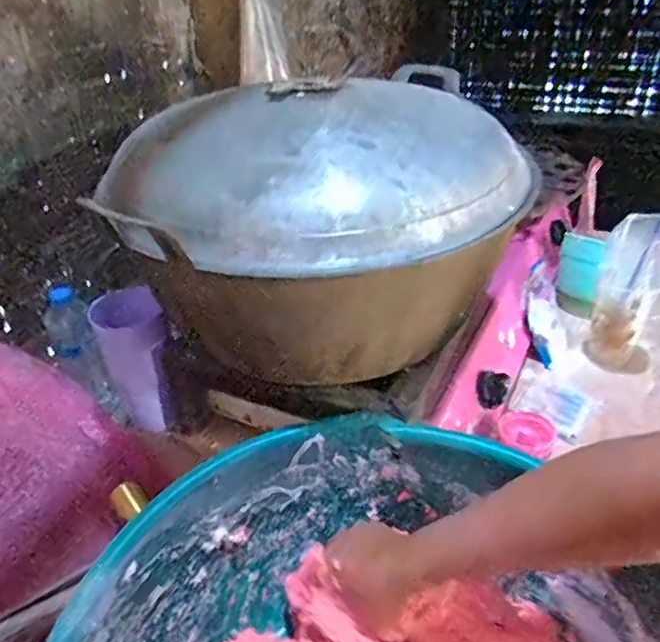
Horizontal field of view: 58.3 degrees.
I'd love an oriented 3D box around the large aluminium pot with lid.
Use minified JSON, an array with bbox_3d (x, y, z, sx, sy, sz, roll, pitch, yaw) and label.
[{"bbox_3d":[0.012,-0.098,0.625,0.338,0.237,0.378,19,40,28],"label":"large aluminium pot with lid"}]

